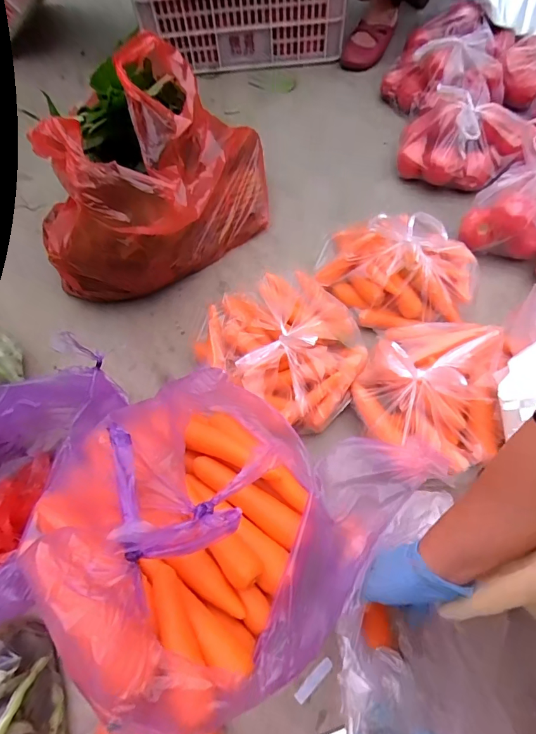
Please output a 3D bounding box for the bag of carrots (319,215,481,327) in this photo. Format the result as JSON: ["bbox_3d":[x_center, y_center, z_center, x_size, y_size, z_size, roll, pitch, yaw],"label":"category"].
[{"bbox_3d":[0.217,-0.167,0.712,0.258,0.115,0.178,10,64,8],"label":"bag of carrots"}]

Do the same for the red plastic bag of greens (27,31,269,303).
[{"bbox_3d":[-0.176,-0.325,0.726,0.336,0.279,0.372,-4,63,1],"label":"red plastic bag of greens"}]

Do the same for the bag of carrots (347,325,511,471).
[{"bbox_3d":[0.240,0.011,0.589,0.195,0.111,0.215,21,66,13],"label":"bag of carrots"}]

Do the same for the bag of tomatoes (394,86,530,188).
[{"bbox_3d":[0.389,-0.455,0.847,0.220,0.135,0.153,15,65,10],"label":"bag of tomatoes"}]

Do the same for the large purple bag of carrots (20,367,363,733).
[{"bbox_3d":[-0.044,0.146,0.374,0.232,0.193,0.235,-35,66,-14],"label":"large purple bag of carrots"}]

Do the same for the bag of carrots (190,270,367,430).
[{"bbox_3d":[0.026,-0.038,0.682,0.259,0.102,0.231,34,70,18],"label":"bag of carrots"}]

